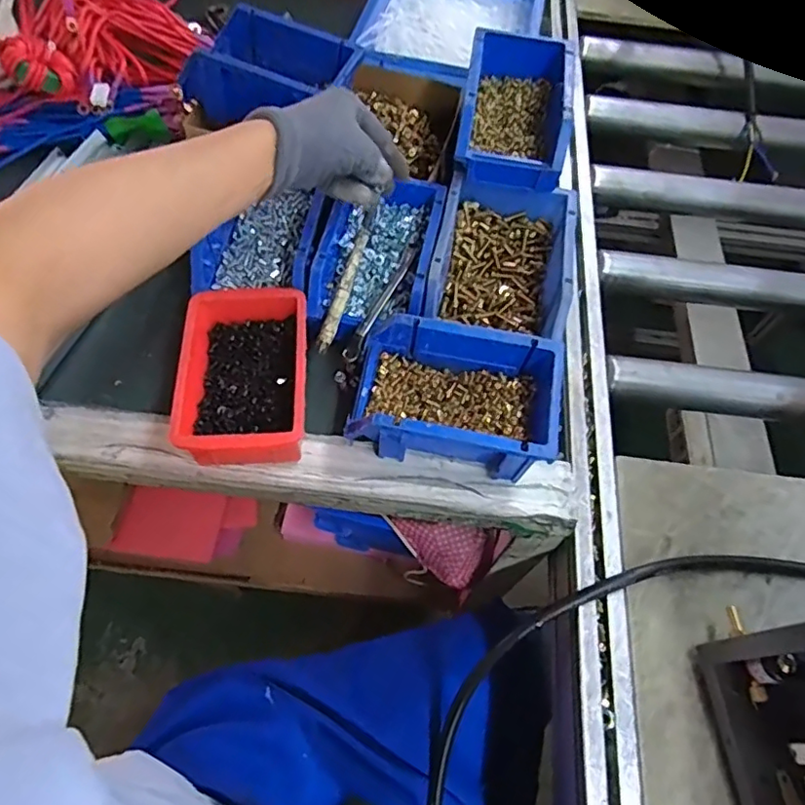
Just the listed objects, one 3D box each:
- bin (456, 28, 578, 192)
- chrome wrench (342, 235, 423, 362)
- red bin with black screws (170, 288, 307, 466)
[{"bbox_3d":[0.111,-0.291,0.559,0.100,0.059,0.166,9,61,1],"label":"bin"},{"bbox_3d":[-0.015,-0.099,0.524,0.014,0.008,0.152,23,62,9],"label":"chrome wrench"},{"bbox_3d":[-0.129,-0.023,0.480,0.099,0.059,0.154,-1,61,-4],"label":"red bin with black screws"}]

